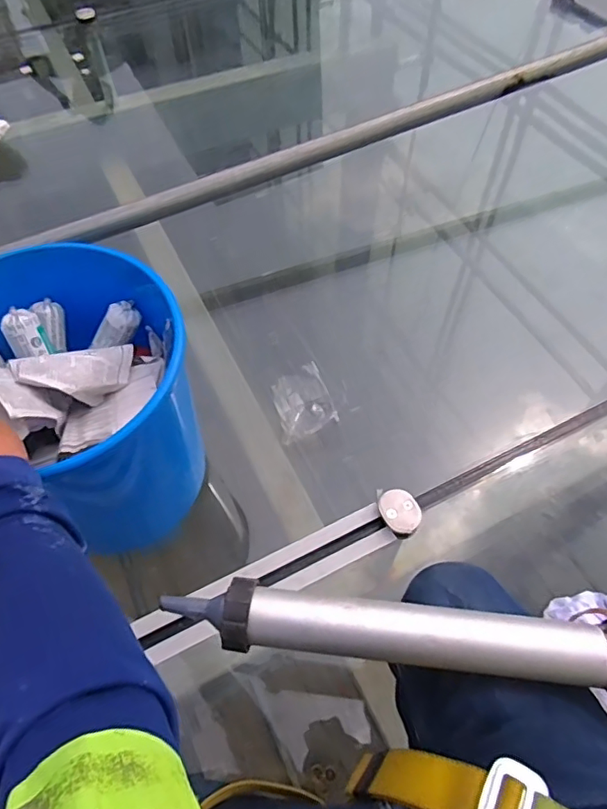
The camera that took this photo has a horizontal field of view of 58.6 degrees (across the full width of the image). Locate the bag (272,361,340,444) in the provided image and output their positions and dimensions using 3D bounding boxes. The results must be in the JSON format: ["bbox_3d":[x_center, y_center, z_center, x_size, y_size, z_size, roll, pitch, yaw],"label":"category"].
[{"bbox_3d":[-0.001,-0.005,0.958,0.103,0.045,0.121,-18,59,-10],"label":"bag"}]

